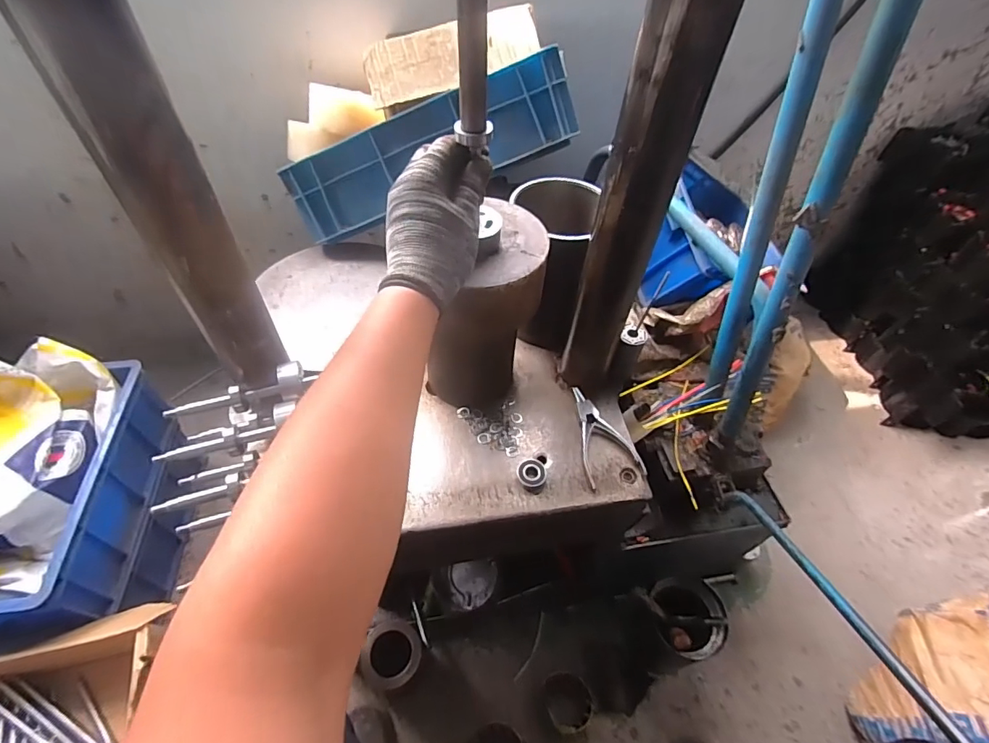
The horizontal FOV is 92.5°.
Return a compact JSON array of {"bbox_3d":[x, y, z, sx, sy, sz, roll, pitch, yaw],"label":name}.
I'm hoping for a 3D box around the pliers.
[{"bbox_3d":[0.120,0.076,0.579,0.066,0.015,0.131,-16,54,-16],"label":"pliers"}]

